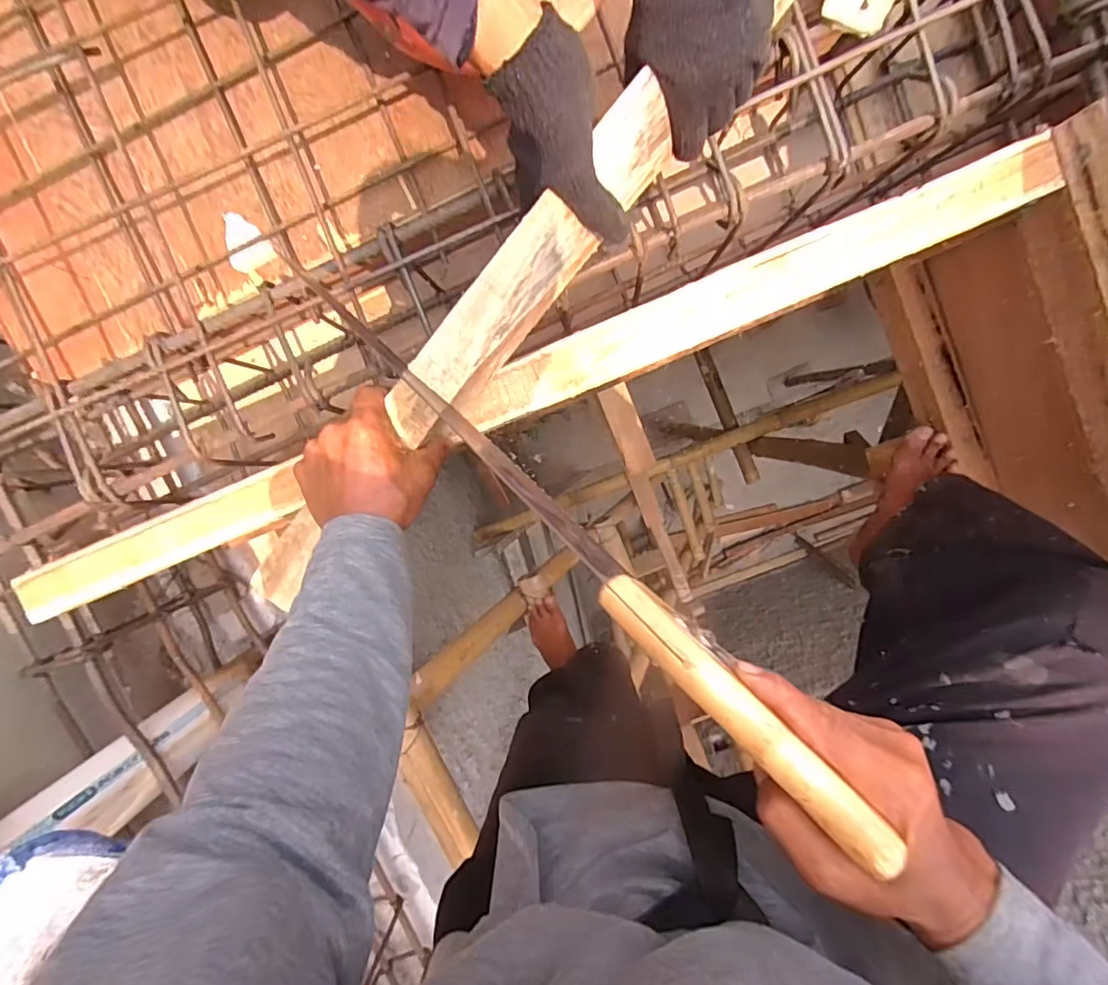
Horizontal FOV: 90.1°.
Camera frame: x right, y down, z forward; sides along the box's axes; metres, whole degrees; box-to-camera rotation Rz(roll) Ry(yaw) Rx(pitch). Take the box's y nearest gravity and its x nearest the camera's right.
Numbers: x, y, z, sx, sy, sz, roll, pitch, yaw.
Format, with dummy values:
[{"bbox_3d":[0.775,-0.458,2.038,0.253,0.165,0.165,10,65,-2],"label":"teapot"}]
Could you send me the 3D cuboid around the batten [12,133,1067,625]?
[{"bbox_3d":[-0.041,-0.081,0.476,0.935,0.032,0.048,-22,96,5],"label":"batten"}]

